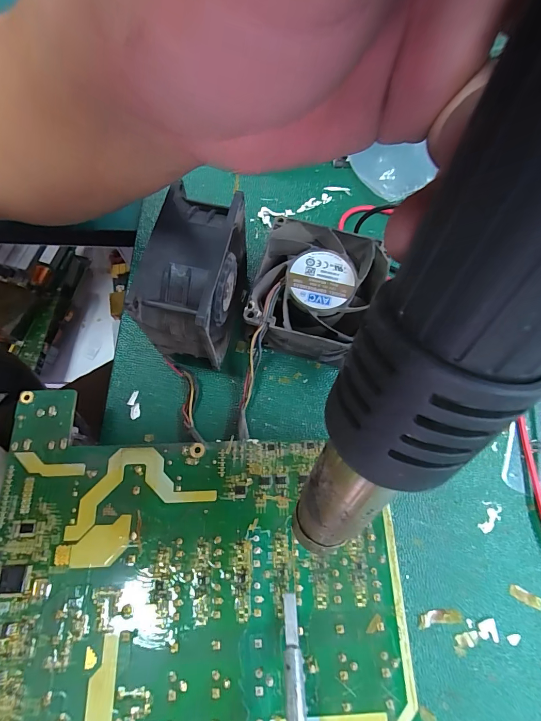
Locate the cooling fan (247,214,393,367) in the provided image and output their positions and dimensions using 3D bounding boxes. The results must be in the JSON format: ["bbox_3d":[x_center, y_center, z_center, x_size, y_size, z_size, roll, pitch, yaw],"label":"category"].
[{"bbox_3d":[0.030,-0.045,0.231,0.075,0.040,0.082,15,72,3],"label":"cooling fan"}]

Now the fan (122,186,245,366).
[{"bbox_3d":[-0.041,-0.043,0.206,0.039,0.083,0.078,12,72,2],"label":"fan"}]

